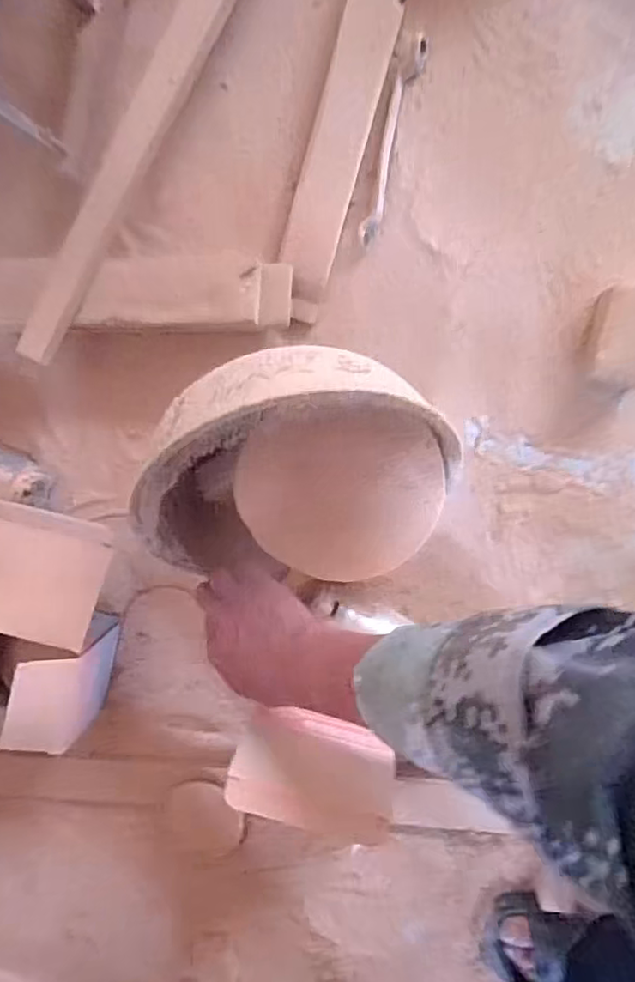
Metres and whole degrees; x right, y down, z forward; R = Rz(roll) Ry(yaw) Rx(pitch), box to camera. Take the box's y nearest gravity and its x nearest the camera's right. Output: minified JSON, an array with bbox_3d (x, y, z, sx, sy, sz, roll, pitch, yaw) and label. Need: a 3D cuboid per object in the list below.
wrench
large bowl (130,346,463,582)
[{"bbox_3d":[0.071,-0.336,0.600,0.021,0.005,0.187,16,100,3],"label":"wrench"},{"bbox_3d":[-0.014,-0.011,0.526,0.256,0.120,0.243,-6,132,-1],"label":"large bowl"}]

